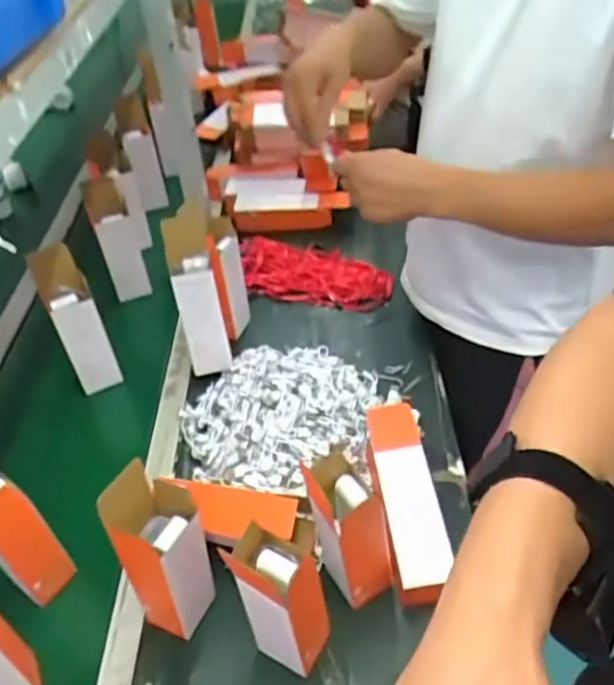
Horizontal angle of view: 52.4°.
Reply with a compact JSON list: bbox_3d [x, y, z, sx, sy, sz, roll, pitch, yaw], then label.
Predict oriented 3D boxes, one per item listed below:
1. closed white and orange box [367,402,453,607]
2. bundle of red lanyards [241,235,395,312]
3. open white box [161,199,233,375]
[{"bbox_3d":[0.120,0.187,0.770,0.066,0.072,0.238,-8,43,-2],"label":"closed white and orange box"},{"bbox_3d":[0.008,-0.130,1.197,0.303,0.062,0.123,10,44,18],"label":"bundle of red lanyards"},{"bbox_3d":[-0.170,-0.076,0.985,0.074,0.262,0.056,-9,19,-3],"label":"open white box"}]

